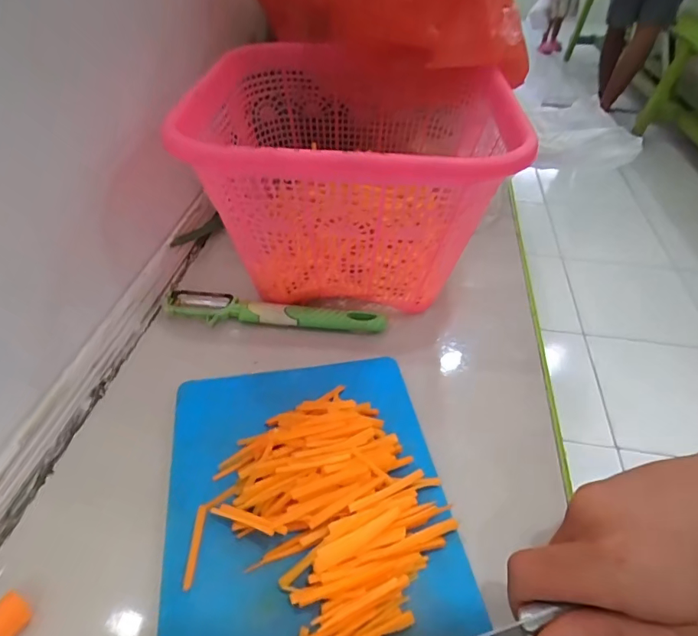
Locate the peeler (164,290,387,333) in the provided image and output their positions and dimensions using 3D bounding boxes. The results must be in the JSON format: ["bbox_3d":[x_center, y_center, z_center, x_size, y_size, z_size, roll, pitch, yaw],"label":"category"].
[{"bbox_3d":[-0.058,-0.004,0.358,0.170,0.014,0.029,7,44,4],"label":"peeler"}]

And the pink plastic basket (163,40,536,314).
[{"bbox_3d":[-0.004,-0.112,0.372,0.211,0.146,0.231,6,44,3],"label":"pink plastic basket"}]

